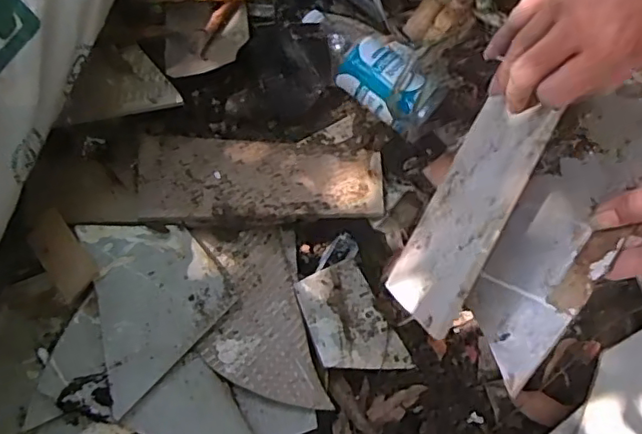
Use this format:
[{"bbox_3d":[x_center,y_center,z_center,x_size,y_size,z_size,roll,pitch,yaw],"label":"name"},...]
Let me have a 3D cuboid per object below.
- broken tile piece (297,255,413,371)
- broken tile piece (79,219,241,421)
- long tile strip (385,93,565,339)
[{"bbox_3d":[0.034,0.127,0.697,0.098,0.005,0.142,-22,80,-21],"label":"broken tile piece"},{"bbox_3d":[-0.171,0.089,0.635,0.139,0.004,0.192,-12,72,-22],"label":"broken tile piece"},{"bbox_3d":[0.117,-0.005,0.486,0.009,0.118,0.189,24,97,-17],"label":"long tile strip"}]

